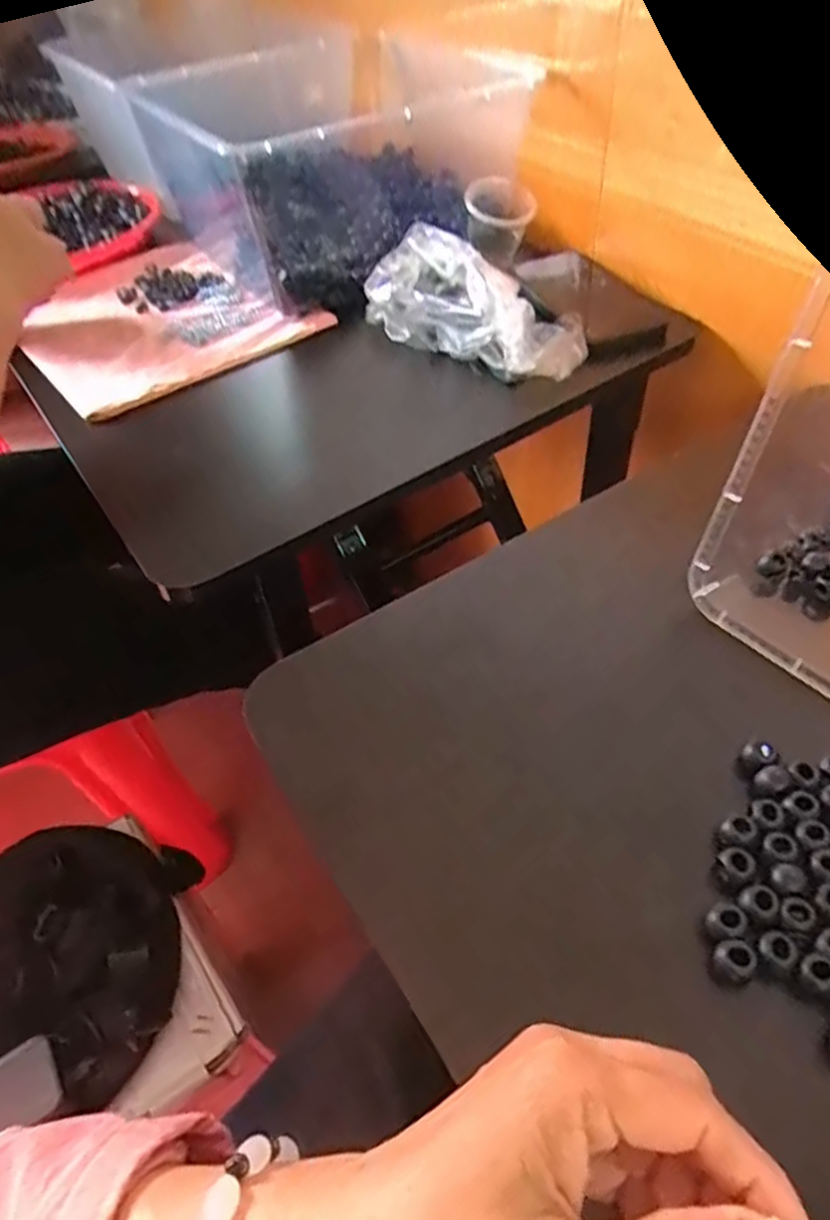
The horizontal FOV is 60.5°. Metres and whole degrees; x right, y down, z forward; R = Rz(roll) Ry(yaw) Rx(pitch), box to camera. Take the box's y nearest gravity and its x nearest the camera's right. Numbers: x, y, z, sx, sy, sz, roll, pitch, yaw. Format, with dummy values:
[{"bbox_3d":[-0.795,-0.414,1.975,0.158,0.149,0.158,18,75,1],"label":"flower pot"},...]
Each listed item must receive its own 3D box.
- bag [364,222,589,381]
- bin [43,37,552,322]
[{"bbox_3d":[0.047,-0.241,0.590,0.189,0.086,0.093,32,58,29],"label":"bag"},{"bbox_3d":[-0.119,-0.509,0.769,0.328,0.140,0.484,-27,51,-17],"label":"bin"}]

